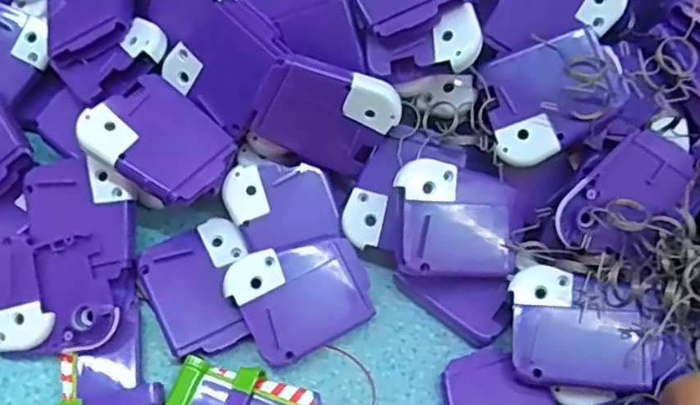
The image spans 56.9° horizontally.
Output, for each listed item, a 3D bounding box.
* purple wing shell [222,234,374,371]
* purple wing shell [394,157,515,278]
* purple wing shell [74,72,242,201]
[{"bbox_3d":[-0.023,0.041,0.303,0.058,0.010,0.055,-27,85,-15],"label":"purple wing shell"},{"bbox_3d":[0.050,0.009,0.303,0.059,0.010,0.051,5,85,-17],"label":"purple wing shell"},{"bbox_3d":[-0.088,-0.029,0.304,0.062,0.012,0.050,38,60,0],"label":"purple wing shell"}]

